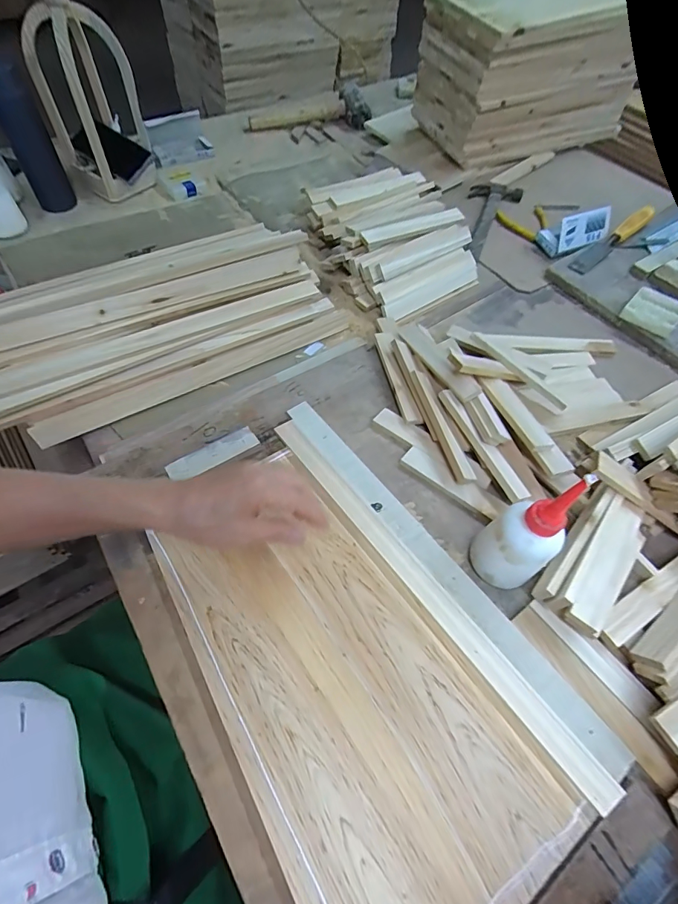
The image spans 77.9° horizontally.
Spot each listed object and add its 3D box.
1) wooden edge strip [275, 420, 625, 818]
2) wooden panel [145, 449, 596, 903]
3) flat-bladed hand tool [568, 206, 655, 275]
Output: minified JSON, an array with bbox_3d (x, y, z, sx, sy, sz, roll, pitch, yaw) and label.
[{"bbox_3d":[0.071,0.123,0.415,0.028,0.014,0.439,-33,63,-20],"label":"wooden edge strip"},{"bbox_3d":[-0.002,0.201,0.370,0.201,0.014,0.382,-30,62,-19],"label":"wooden panel"},{"bbox_3d":[0.493,-0.383,0.750,0.232,0.029,0.032,-36,66,-22],"label":"flat-bladed hand tool"}]

